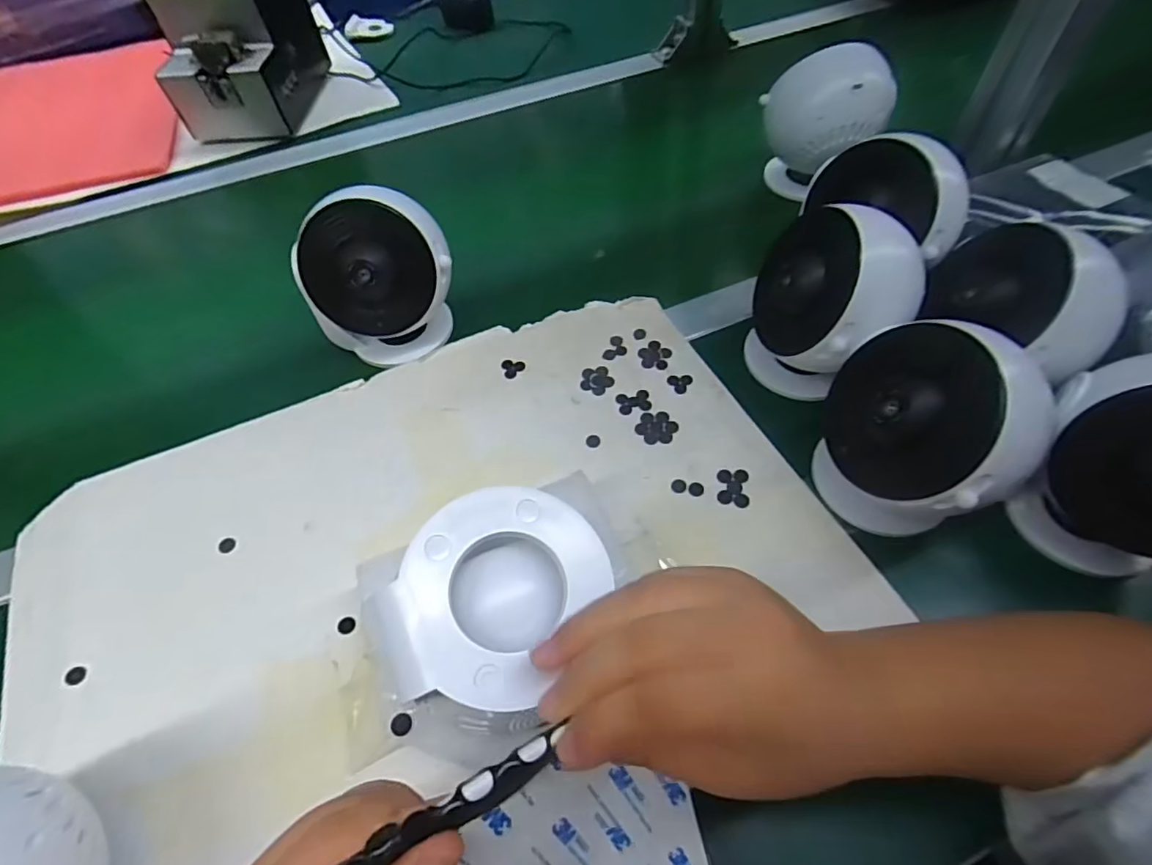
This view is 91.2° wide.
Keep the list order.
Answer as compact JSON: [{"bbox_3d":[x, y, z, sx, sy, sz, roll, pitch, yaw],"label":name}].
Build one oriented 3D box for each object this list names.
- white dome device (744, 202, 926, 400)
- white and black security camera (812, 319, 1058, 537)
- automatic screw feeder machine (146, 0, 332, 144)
[{"bbox_3d":[0.171,-0.081,0.389,0.100,0.119,0.092,18,58,14],"label":"white dome device"},{"bbox_3d":[0.199,-0.001,0.322,0.089,0.112,0.102,-8,55,-4],"label":"white and black security camera"},{"bbox_3d":[-0.410,-0.475,0.691,0.136,0.147,0.187,-3,55,0],"label":"automatic screw feeder machine"}]

